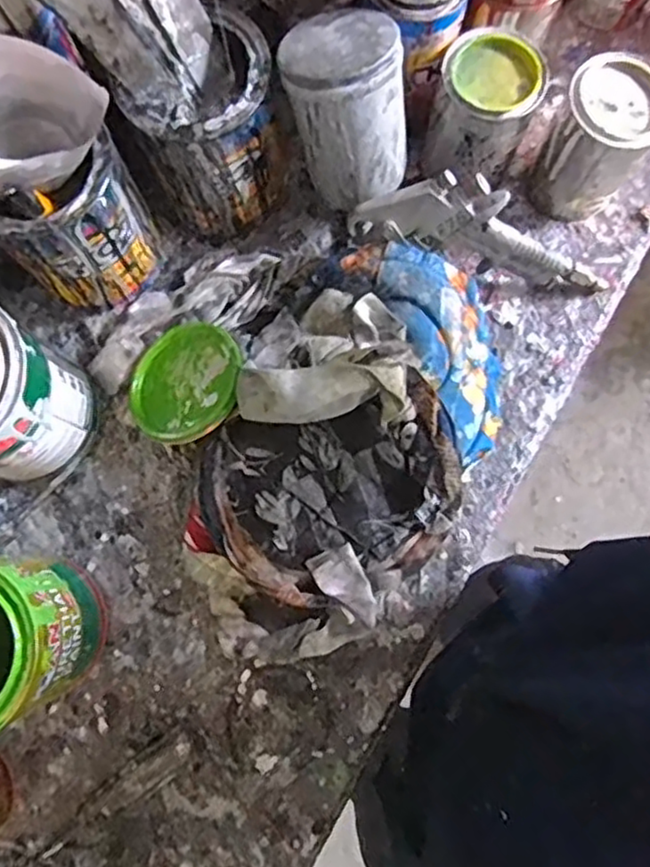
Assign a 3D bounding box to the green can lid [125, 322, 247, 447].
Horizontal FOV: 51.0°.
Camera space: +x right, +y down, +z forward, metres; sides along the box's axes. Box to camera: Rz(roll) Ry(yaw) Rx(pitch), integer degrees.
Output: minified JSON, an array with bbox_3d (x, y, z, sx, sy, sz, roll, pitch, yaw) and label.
[{"bbox_3d":[-0.103,-0.038,0.506,0.091,0.011,0.089,-8,67,21],"label":"green can lid"}]

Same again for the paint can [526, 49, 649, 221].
[{"bbox_3d":[0.208,-0.220,0.522,0.070,0.107,0.069,0,78,0],"label":"paint can"}]

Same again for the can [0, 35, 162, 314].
[{"bbox_3d":[-0.196,-0.172,0.476,0.125,0.157,0.113,35,81,7],"label":"can"}]

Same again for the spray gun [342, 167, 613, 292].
[{"bbox_3d":[0.126,-0.143,0.500,0.207,0.059,0.031,14,78,-20],"label":"spray gun"}]

